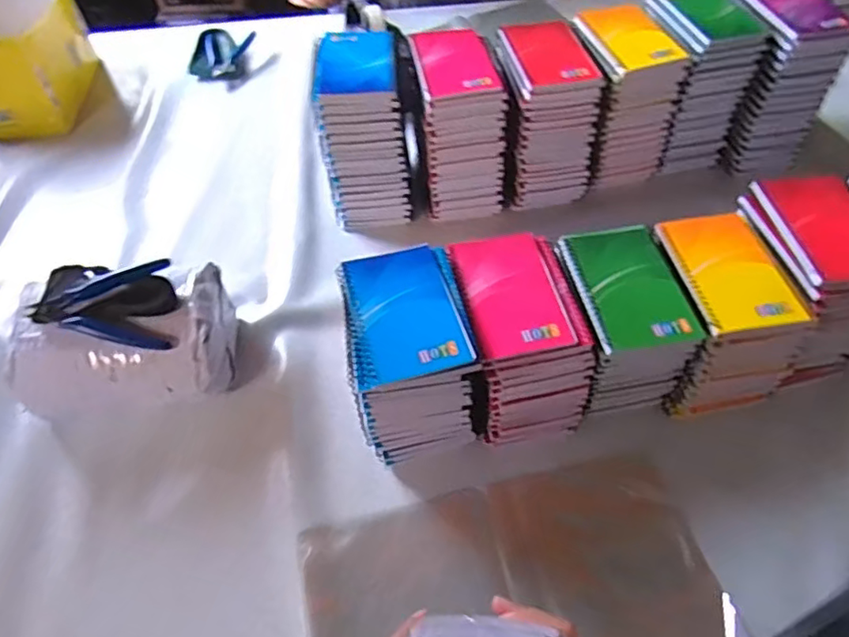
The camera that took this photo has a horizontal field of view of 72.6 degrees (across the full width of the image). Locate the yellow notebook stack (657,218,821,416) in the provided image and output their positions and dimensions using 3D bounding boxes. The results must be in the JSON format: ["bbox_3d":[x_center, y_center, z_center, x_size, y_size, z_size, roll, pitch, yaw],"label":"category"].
[{"bbox_3d":[0.276,-0.003,0.562,0.100,0.133,0.153,-10,54,-5],"label":"yellow notebook stack"}]

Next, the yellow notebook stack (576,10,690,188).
[{"bbox_3d":[0.244,-0.289,0.757,0.105,0.178,0.147,-15,54,-9],"label":"yellow notebook stack"}]

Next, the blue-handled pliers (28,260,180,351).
[{"bbox_3d":[-0.289,-0.015,0.528,0.122,0.034,0.075,0,56,0],"label":"blue-handled pliers"}]

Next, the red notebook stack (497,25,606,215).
[{"bbox_3d":[0.139,-0.247,0.714,0.097,0.164,0.146,-16,54,-9],"label":"red notebook stack"}]

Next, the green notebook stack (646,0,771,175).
[{"bbox_3d":[0.335,-0.311,0.747,0.100,0.165,0.153,-13,54,-8],"label":"green notebook stack"}]

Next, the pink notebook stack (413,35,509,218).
[{"bbox_3d":[0.039,-0.241,0.723,0.098,0.171,0.143,-9,53,-5],"label":"pink notebook stack"}]

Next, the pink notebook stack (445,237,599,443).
[{"bbox_3d":[0.085,0.018,0.547,0.095,0.131,0.152,-10,54,-5],"label":"pink notebook stack"}]

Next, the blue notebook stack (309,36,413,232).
[{"bbox_3d":[-0.077,-0.225,0.706,0.092,0.173,0.145,-8,53,-4],"label":"blue notebook stack"}]

